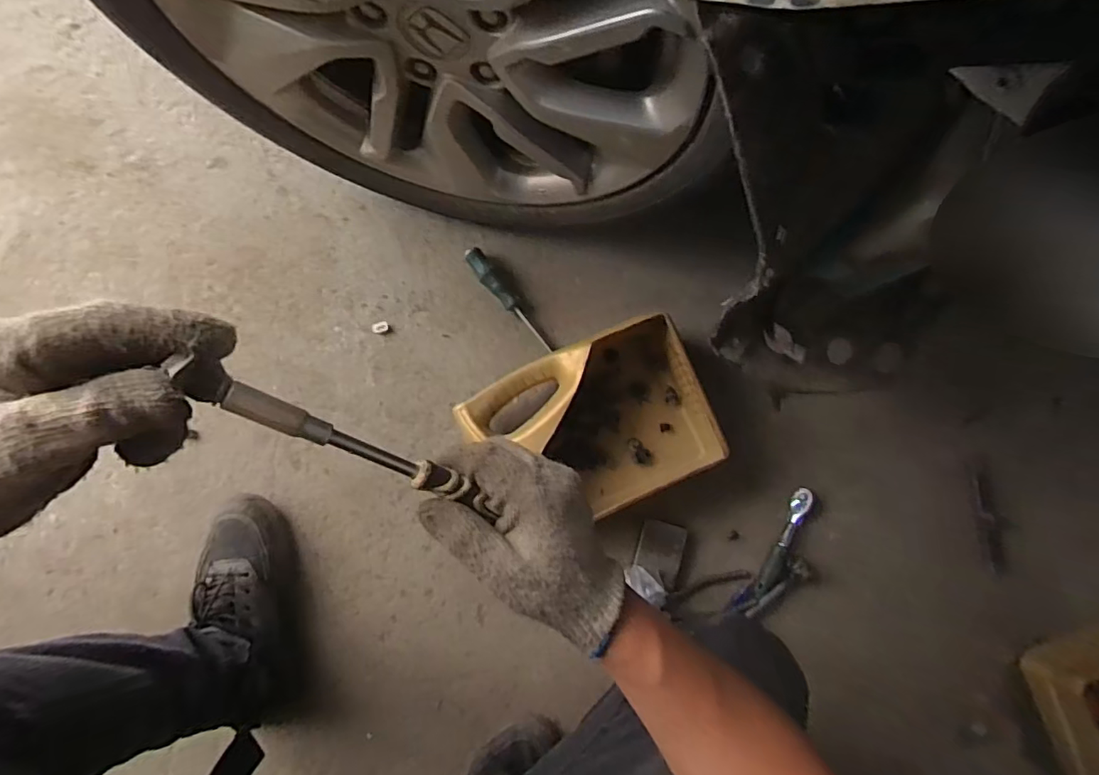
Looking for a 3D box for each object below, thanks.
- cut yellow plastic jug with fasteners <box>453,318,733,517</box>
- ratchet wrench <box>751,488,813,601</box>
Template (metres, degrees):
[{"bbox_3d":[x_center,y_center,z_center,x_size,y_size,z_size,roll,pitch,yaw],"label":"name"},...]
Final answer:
[{"bbox_3d":[0.054,0.048,0.705,0.297,0.106,0.207,-21,85,-7],"label":"cut yellow plastic jug with fasteners"},{"bbox_3d":[0.311,0.209,0.742,0.030,0.033,0.154,26,81,-1],"label":"ratchet wrench"}]

